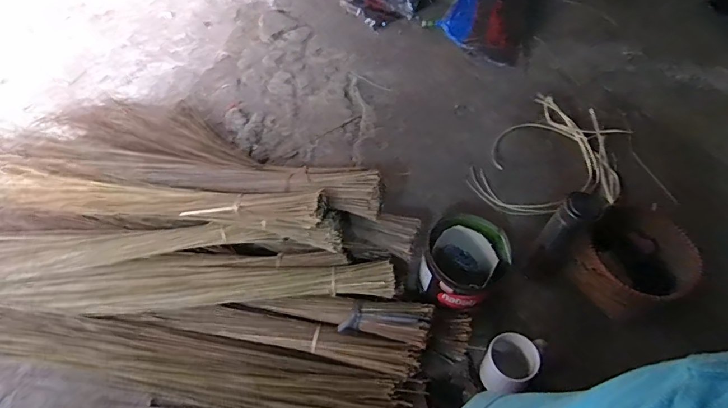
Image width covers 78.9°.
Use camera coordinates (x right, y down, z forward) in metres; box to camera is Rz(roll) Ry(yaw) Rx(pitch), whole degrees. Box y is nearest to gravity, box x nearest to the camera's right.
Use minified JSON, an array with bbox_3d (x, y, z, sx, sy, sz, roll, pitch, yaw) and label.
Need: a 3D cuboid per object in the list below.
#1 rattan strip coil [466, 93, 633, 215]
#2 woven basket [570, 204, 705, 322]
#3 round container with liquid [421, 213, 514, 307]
[{"bbox_3d":[0.460,-0.096,1.061,0.312,0.088,0.398,32,57,19],"label":"rattan strip coil"},{"bbox_3d":[0.525,0.120,0.870,0.209,0.128,0.193,2,53,-3],"label":"woven basket"},{"bbox_3d":[0.176,0.127,0.820,0.123,0.153,0.144,31,57,18],"label":"round container with liquid"}]

